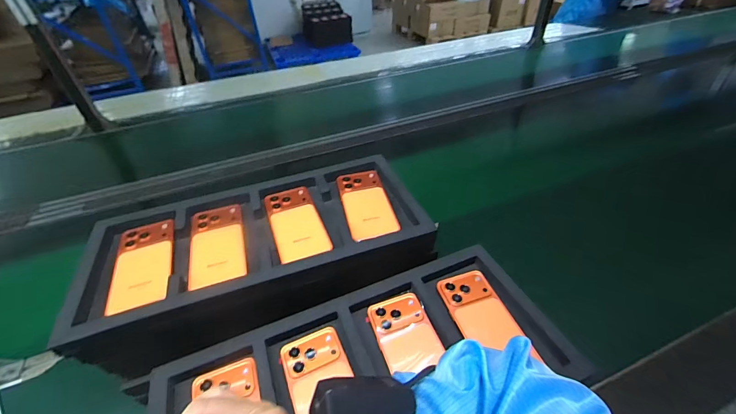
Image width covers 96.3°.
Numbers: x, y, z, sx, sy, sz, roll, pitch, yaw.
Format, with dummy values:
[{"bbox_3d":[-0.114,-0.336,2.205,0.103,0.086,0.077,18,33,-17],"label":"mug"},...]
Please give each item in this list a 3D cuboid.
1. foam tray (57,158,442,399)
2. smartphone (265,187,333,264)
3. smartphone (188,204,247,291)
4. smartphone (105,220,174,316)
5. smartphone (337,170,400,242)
[{"bbox_3d":[-0.159,0.066,0.525,0.470,0.094,0.240,-17,44,-15],"label":"foam tray"},{"bbox_3d":[-0.114,0.023,0.523,0.074,0.008,0.157,-17,44,-14],"label":"smartphone"},{"bbox_3d":[-0.227,0.054,0.496,0.077,0.008,0.157,-15,43,-13],"label":"smartphone"},{"bbox_3d":[-0.320,0.079,0.468,0.077,0.013,0.166,-17,44,-15],"label":"smartphone"},{"bbox_3d":[-0.003,-0.008,0.549,0.075,0.010,0.169,-11,43,-8],"label":"smartphone"}]

